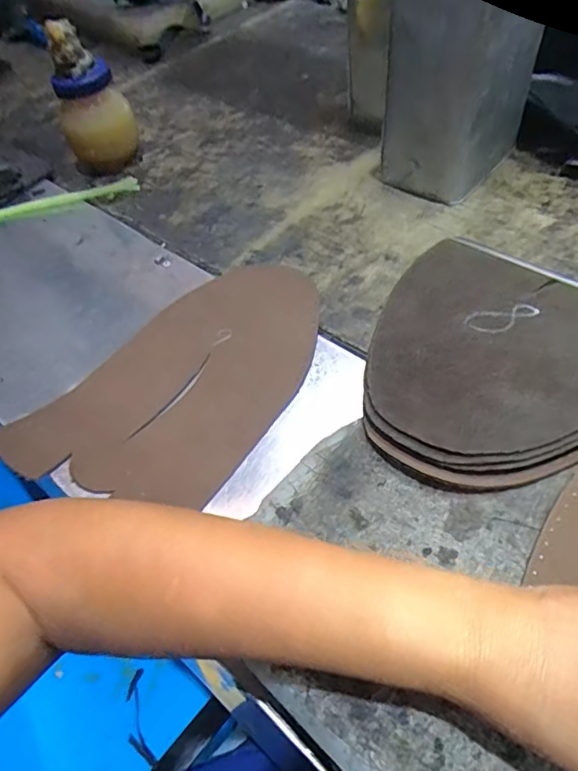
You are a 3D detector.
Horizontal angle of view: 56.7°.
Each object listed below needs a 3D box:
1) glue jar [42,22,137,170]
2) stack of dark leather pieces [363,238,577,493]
[{"bbox_3d":[-0.240,-0.344,0.652,0.085,0.177,0.085,-15,51,-4],"label":"glue jar"},{"bbox_3d":[0.121,-0.016,0.327,0.169,0.030,0.159,-39,56,-22],"label":"stack of dark leather pieces"}]

